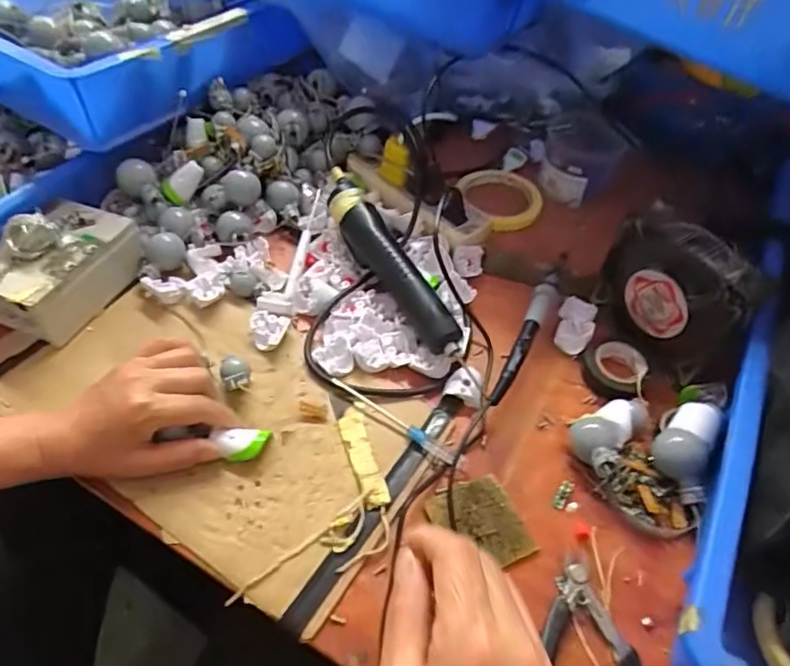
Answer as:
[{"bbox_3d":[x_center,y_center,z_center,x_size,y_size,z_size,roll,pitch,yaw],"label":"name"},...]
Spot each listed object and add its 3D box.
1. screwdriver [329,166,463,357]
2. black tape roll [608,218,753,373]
[{"bbox_3d":[-0.010,-0.071,0.532,0.034,0.045,0.229,-23,57,-17],"label":"screwdriver"},{"bbox_3d":[0.238,-0.032,0.483,0.054,0.106,0.128,-33,61,-23],"label":"black tape roll"}]

